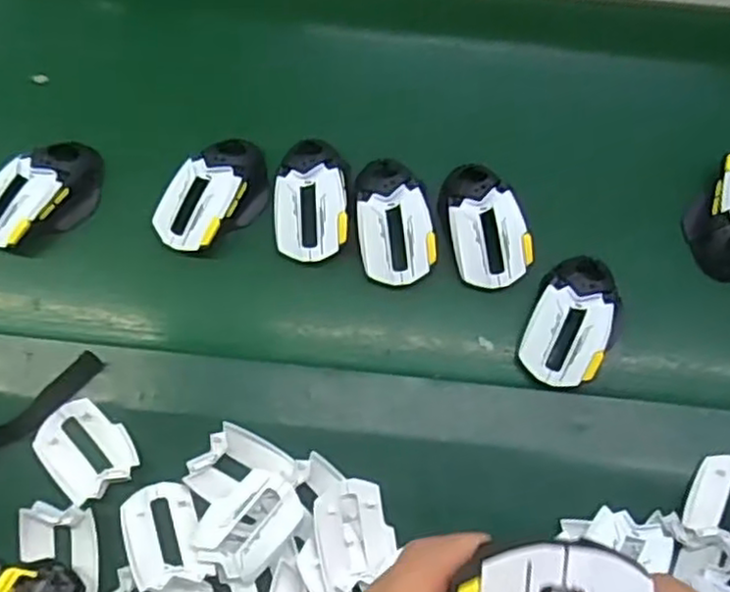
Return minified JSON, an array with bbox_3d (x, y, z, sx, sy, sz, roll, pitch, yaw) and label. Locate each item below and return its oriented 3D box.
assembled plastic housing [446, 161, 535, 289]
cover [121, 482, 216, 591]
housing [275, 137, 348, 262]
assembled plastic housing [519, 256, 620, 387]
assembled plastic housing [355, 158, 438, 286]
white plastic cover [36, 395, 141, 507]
[{"bbox_3d":[0.103,-0.063,0.625,0.062,0.036,0.114,-13,71,-4],"label":"assembled plastic housing"},{"bbox_3d":[-0.152,0.182,0.545,0.052,0.020,0.079,-21,72,-7],"label":"cover"},{"bbox_3d":[-0.047,-0.084,0.629,0.063,0.030,0.107,-1,71,0],"label":"housing"},{"bbox_3d":[0.176,0.021,0.599,0.070,0.037,0.113,26,73,9],"label":"assembled plastic housing"},{"bbox_3d":[0.024,-0.068,0.624,0.062,0.033,0.116,-10,71,-3],"label":"assembled plastic housing"},{"bbox_3d":[-0.220,0.120,0.568,0.062,0.013,0.077,-34,74,-11],"label":"white plastic cover"}]

